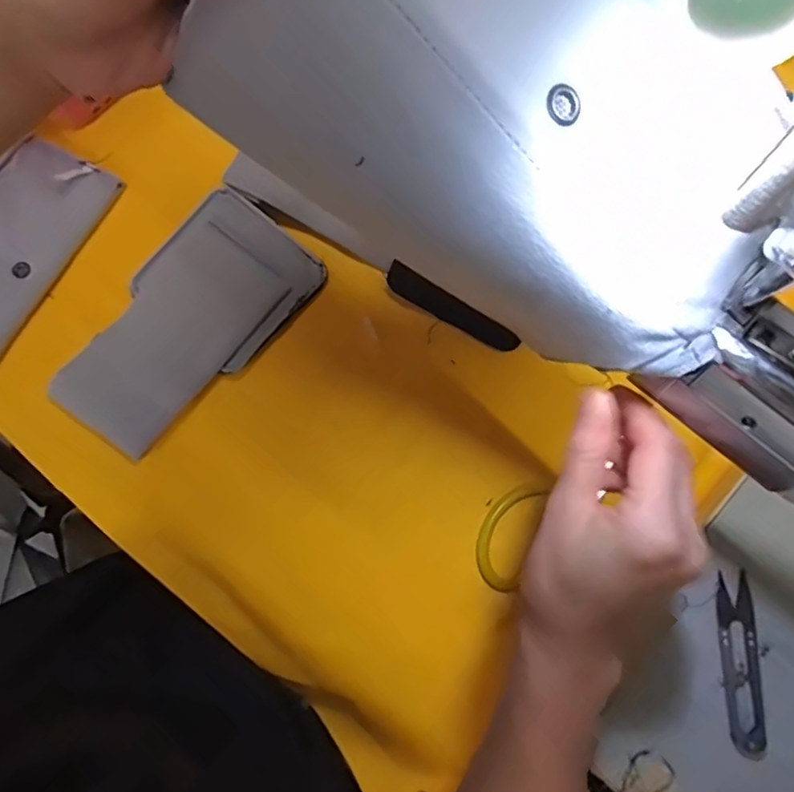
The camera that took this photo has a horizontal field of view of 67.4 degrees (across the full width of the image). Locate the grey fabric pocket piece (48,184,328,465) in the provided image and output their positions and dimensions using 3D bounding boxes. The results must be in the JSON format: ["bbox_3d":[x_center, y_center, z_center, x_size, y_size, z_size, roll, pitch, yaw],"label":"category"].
[{"bbox_3d":[-0.179,-0.064,0.500,0.126,0.019,0.227,41,80,11],"label":"grey fabric pocket piece"}]

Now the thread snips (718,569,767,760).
[{"bbox_3d":[0.217,0.169,0.377,0.023,0.009,0.106,2,76,2],"label":"thread snips"}]

